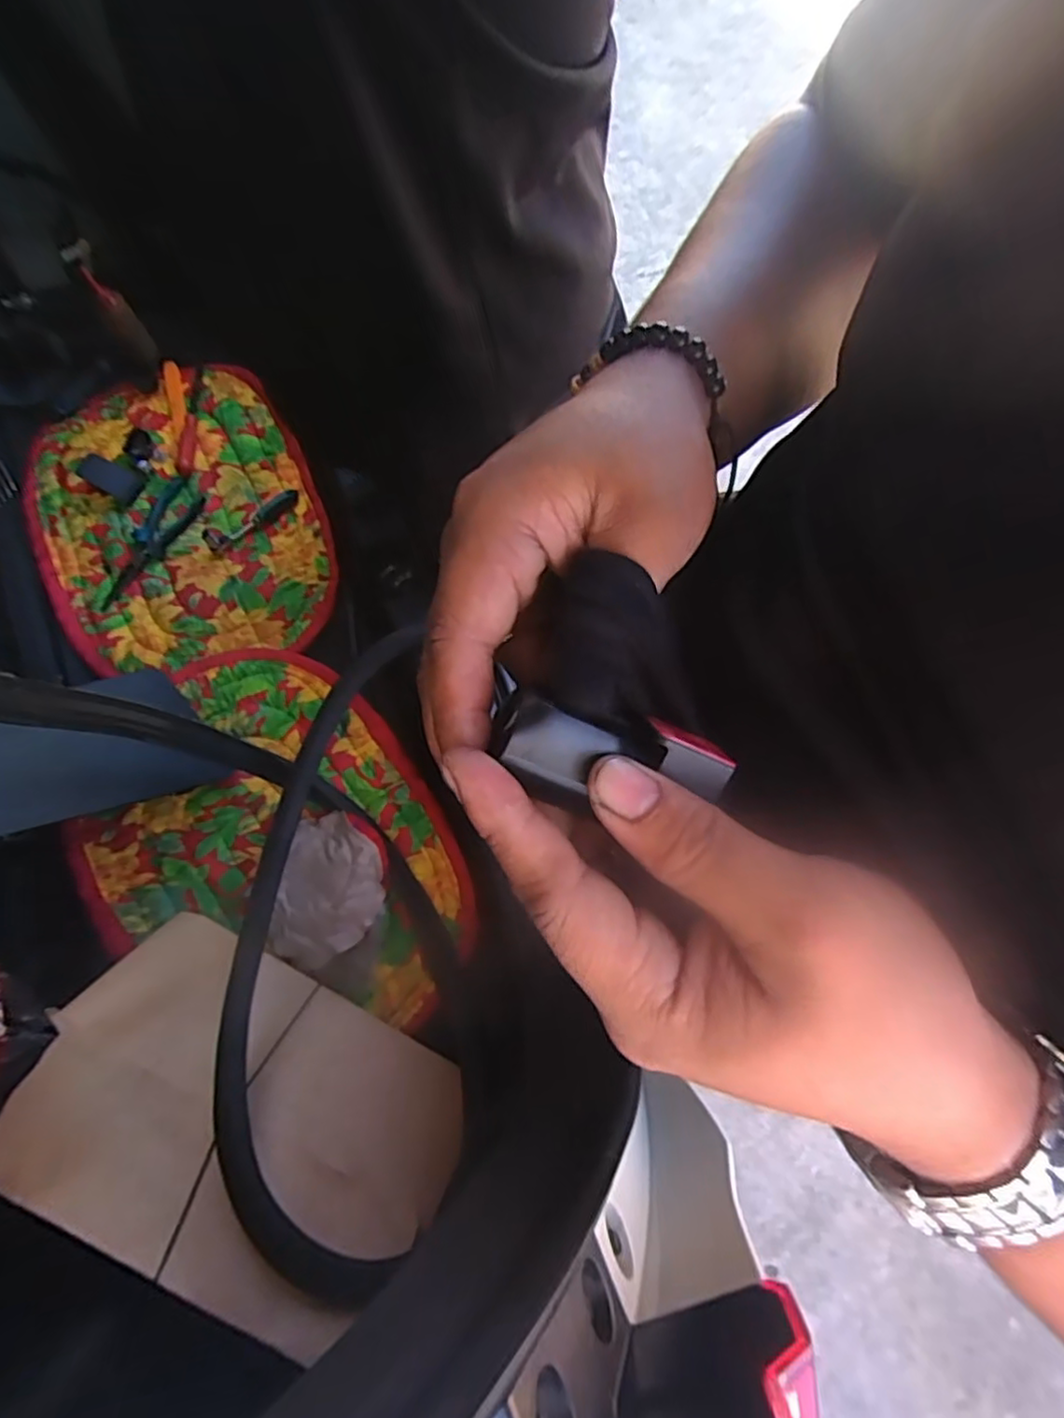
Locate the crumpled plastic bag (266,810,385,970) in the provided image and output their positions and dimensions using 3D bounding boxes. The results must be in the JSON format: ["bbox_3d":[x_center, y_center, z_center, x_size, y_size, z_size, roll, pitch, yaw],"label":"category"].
[{"bbox_3d":[-0.215,0.195,0.714,0.110,0.039,0.151,10,71,1],"label":"crumpled plastic bag"}]

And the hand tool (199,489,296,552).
[{"bbox_3d":[-0.364,-0.247,0.866,0.129,0.019,0.029,-30,74,-12],"label":"hand tool"}]

